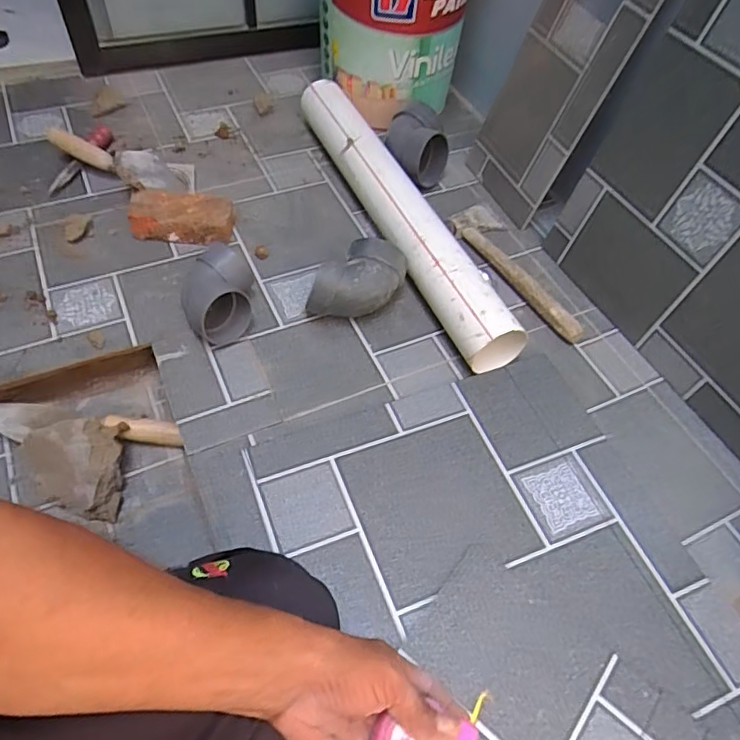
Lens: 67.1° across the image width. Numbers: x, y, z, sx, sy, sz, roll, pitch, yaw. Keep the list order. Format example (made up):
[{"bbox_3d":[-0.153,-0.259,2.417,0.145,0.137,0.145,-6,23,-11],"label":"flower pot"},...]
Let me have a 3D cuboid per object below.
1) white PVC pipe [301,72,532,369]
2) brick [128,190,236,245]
[{"bbox_3d":[0.040,-0.275,0.942,0.098,0.096,0.682,-17,59,-17],"label":"white PVC pipe"},{"bbox_3d":[-0.306,-0.246,0.906,0.166,0.046,0.082,5,52,-2],"label":"brick"}]

